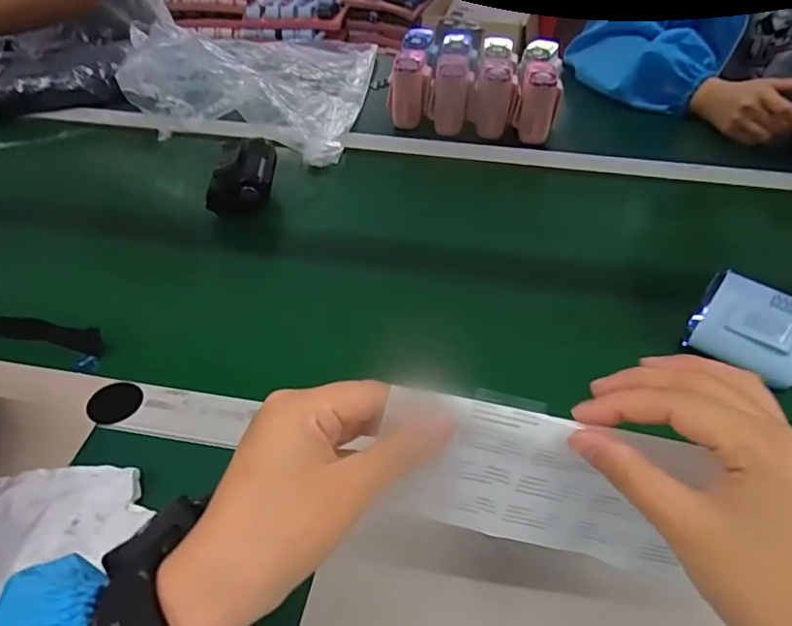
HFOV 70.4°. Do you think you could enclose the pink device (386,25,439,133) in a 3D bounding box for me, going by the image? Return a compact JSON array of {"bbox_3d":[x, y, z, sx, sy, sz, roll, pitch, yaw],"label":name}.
[{"bbox_3d":[0.023,-0.324,0.773,0.056,0.079,0.128,5,44,5],"label":"pink device"}]

